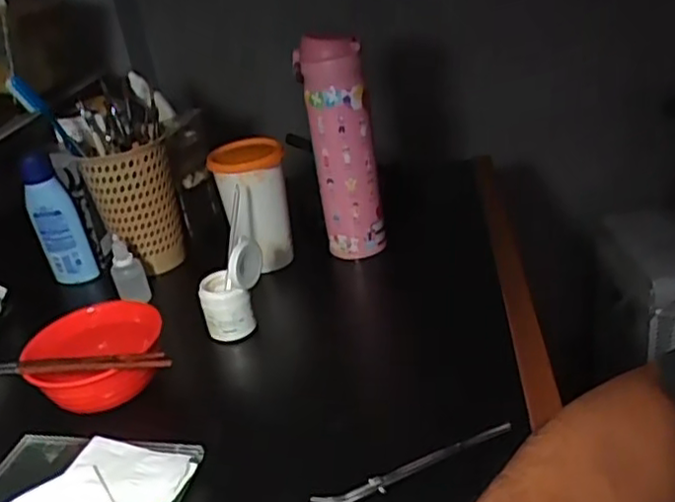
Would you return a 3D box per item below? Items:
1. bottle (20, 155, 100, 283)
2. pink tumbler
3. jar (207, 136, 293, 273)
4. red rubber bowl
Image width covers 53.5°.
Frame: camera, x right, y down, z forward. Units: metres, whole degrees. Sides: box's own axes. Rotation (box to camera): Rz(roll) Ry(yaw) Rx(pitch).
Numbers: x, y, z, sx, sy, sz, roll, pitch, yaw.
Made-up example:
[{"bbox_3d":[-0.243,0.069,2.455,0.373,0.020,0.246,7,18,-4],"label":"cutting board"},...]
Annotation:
[{"bbox_3d":[-0.298,-0.031,0.714,0.045,0.145,0.033,-22,30,-25],"label":"bottle"},{"bbox_3d":[0.006,-0.103,0.677,0.065,0.220,0.063,-8,27,2],"label":"pink tumbler"},{"bbox_3d":[-0.086,-0.046,0.693,0.069,0.123,0.074,-7,27,3],"label":"jar"},{"bbox_3d":[-0.196,0.086,0.550,0.110,0.051,0.097,-8,27,2],"label":"red rubber bowl"}]

